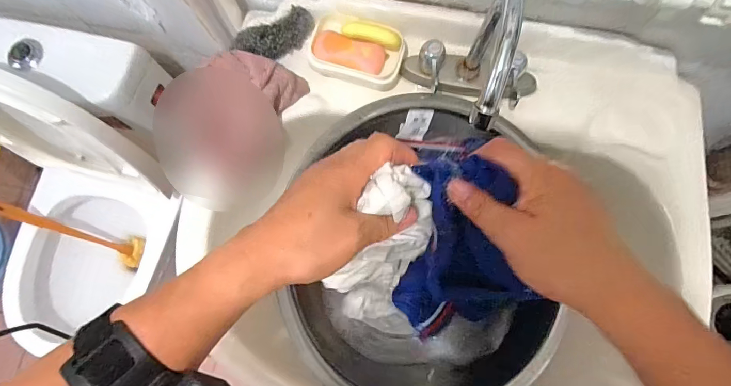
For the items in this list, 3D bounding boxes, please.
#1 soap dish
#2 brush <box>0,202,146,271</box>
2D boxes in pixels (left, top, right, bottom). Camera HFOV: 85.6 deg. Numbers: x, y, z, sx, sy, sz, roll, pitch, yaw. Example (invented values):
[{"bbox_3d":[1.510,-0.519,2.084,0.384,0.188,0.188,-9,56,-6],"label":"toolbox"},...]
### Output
[{"bbox_3d":[-0.010,-0.185,0.511,0.115,0.034,0.078,14,78,4],"label":"soap dish"},{"bbox_3d":[-0.743,0.074,0.942,0.057,0.496,0.072,26,78,31],"label":"brush"}]

